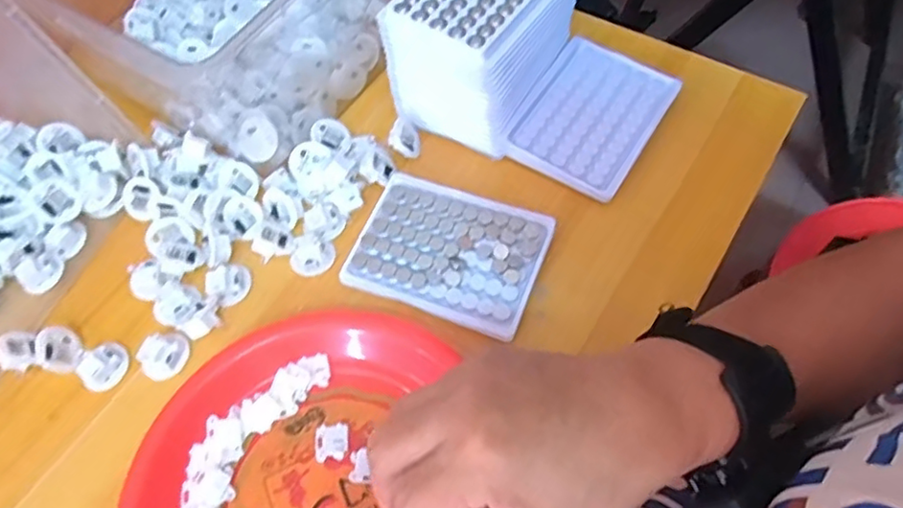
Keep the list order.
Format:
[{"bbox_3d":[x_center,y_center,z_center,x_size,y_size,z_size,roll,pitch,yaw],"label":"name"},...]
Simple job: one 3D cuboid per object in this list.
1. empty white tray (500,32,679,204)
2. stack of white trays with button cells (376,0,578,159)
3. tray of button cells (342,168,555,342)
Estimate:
[{"bbox_3d":[0.110,-0.109,0.472,0.092,0.015,0.126,27,67,17],"label":"empty white tray"},{"bbox_3d":[0.025,-0.166,0.460,0.105,0.092,0.125,26,67,16],"label":"stack of white trays with button cells"},{"bbox_3d":[-0.002,-0.003,0.431,0.129,0.007,0.097,19,65,13],"label":"tray of button cells"}]

